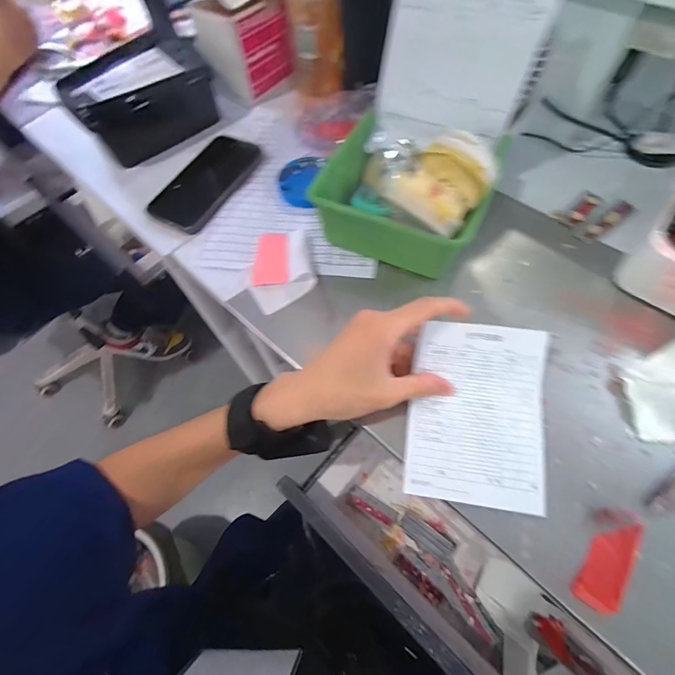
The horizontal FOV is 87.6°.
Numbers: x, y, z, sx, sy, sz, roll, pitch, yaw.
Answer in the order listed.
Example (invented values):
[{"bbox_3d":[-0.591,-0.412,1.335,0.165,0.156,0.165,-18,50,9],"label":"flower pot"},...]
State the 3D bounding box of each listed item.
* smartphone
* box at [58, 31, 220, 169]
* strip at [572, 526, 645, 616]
[{"bbox_3d":[-0.163,-0.203,0.451,0.078,0.011,0.160,25,66,15],"label":"smartphone"},{"bbox_3d":[-0.270,-0.335,0.484,0.171,0.075,0.123,-36,66,-15],"label":"box"},{"bbox_3d":[0.192,0.158,0.248,0.026,0.004,0.064,32,68,18],"label":"strip"}]

